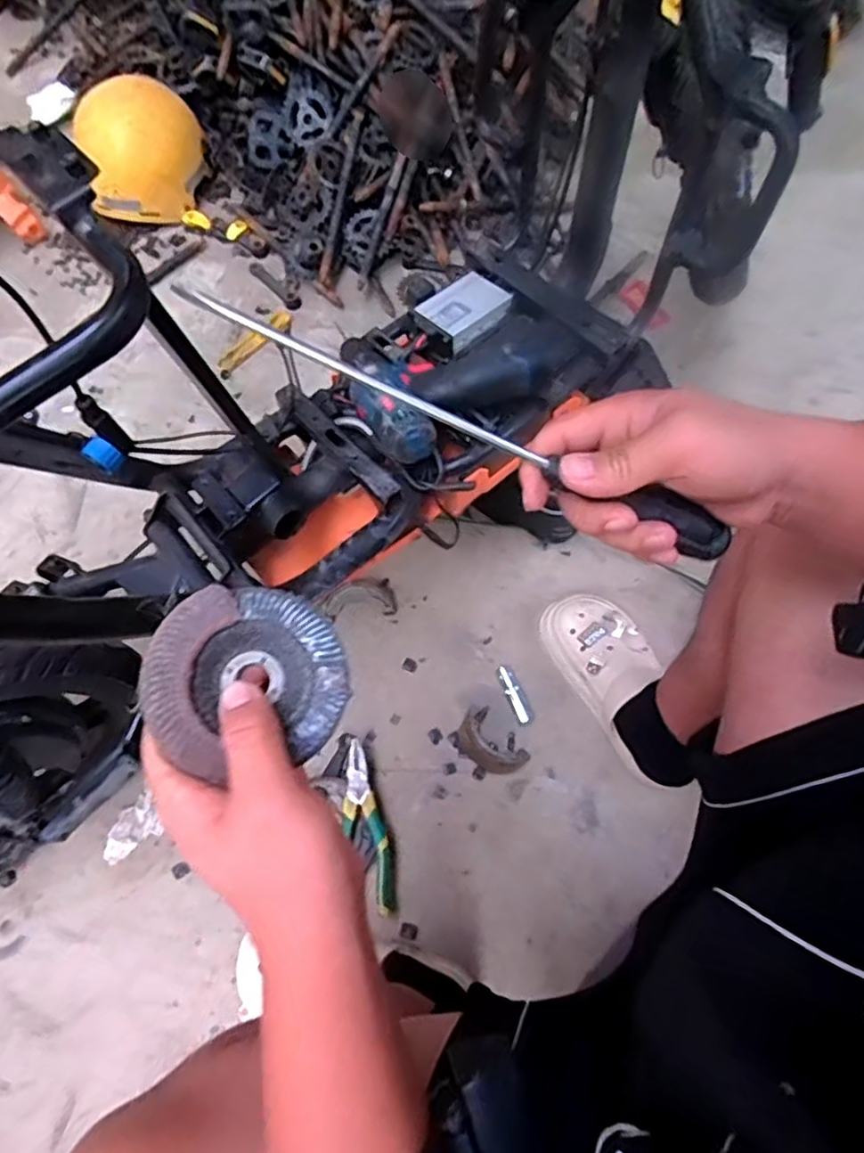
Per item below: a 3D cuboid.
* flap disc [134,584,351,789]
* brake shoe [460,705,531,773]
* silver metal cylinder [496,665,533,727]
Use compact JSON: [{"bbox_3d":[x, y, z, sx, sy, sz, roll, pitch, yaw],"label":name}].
[{"bbox_3d":[-0.087,0.049,0.308,0.089,0.012,0.087,4,78,-18],"label":"flap disc"},{"bbox_3d":[0.074,0.220,0.843,0.097,0.015,0.053,38,75,14],"label":"brake shoe"},{"bbox_3d":[0.110,0.158,0.869,0.026,0.022,0.084,-21,71,-6],"label":"silver metal cylinder"}]

